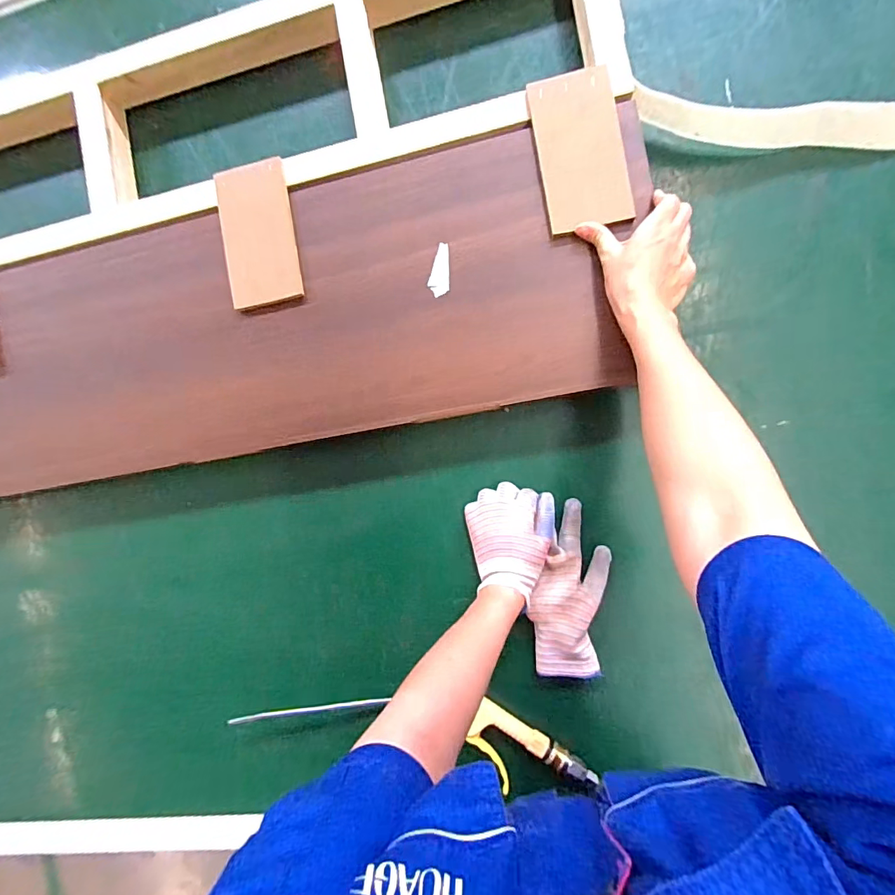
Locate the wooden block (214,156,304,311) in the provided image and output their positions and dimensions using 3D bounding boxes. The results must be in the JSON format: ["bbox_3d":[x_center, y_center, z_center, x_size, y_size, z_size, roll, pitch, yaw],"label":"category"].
[{"bbox_3d":[-0.220,-0.247,0.531,0.083,0.010,0.164,-10,88,9],"label":"wooden block"}]

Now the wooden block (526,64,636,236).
[{"bbox_3d":[0.139,-0.313,0.479,0.084,0.010,0.165,-10,88,7],"label":"wooden block"}]

